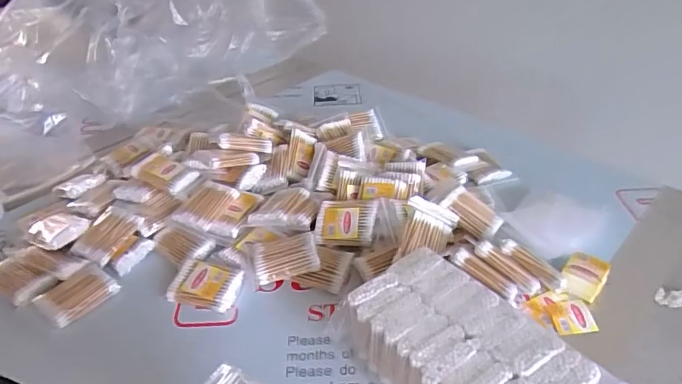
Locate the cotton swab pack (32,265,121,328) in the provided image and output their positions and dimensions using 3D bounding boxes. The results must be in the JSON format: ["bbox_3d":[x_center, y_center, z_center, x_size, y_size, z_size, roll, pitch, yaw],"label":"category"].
[{"bbox_3d":[-0.303,0.117,0.571,0.056,0.018,0.072,22,42,29],"label":"cotton swab pack"}]

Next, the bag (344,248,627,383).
[{"bbox_3d":[0.113,0.151,0.442,0.152,0.067,0.217,-24,41,-28],"label":"bag"}]

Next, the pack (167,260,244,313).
[{"bbox_3d":[-0.155,0.106,0.574,0.076,0.016,0.056,6,37,11],"label":"pack"}]

